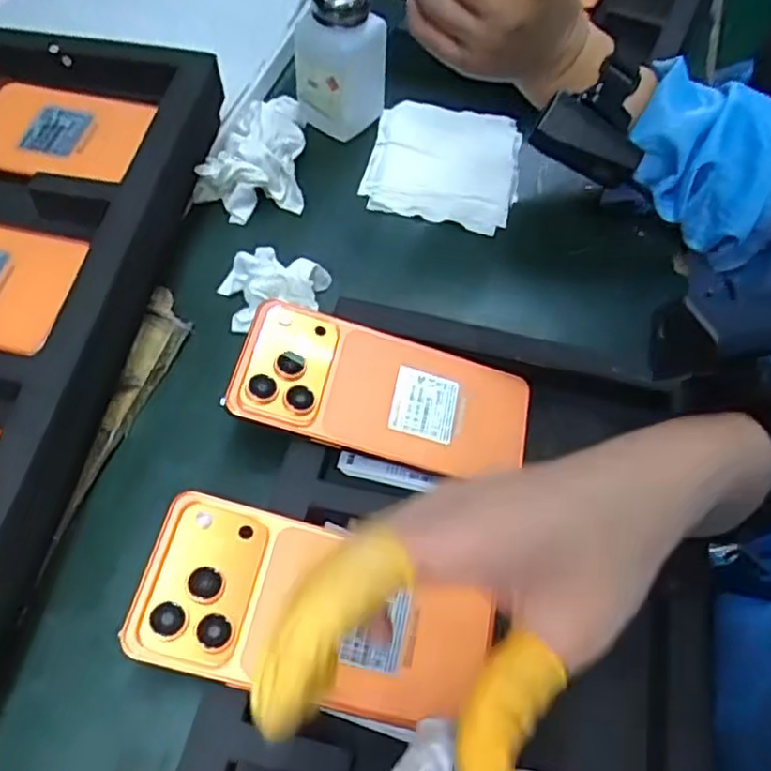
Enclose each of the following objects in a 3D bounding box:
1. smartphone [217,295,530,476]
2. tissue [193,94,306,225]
[{"bbox_3d":[0.002,0.004,0.382,0.164,0.010,0.076,15,64,-10],"label":"smartphone"},{"bbox_3d":[-0.095,-0.170,0.492,0.077,0.037,0.102,-2,58,-2],"label":"tissue"}]

